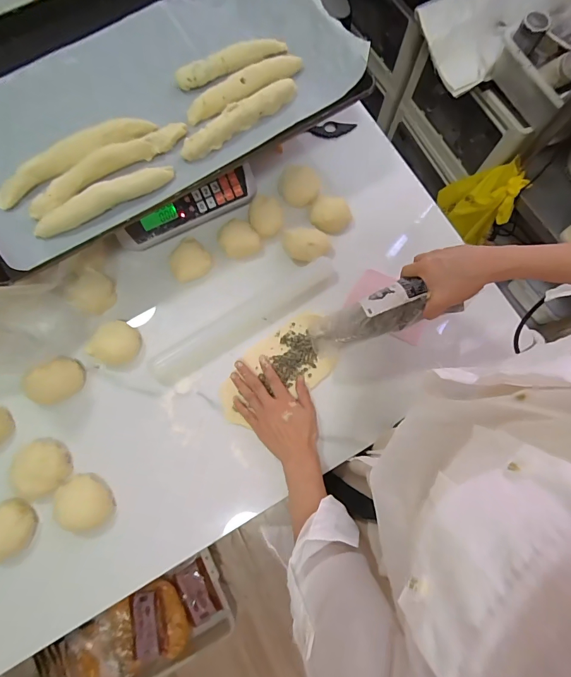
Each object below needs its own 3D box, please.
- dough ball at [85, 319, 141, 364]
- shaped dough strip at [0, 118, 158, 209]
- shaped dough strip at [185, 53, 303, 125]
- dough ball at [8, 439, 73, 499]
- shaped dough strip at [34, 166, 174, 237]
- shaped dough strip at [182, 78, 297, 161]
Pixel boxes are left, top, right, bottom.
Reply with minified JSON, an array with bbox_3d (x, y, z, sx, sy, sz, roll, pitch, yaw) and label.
[{"bbox_3d":[-0.249,0.007,0.558,0.064,0.029,0.065,1,75,-3],"label":"dough ball"},{"bbox_3d":[-0.290,-0.251,0.524,0.226,0.032,0.029,-38,80,-12],"label":"shaped dough strip"},{"bbox_3d":[-0.059,-0.373,0.560,0.194,0.031,0.025,-34,79,-11],"label":"shaped dough strip"},{"bbox_3d":[-0.320,0.170,0.503,0.059,0.040,0.076,-5,77,-5],"label":"dough ball"},{"bbox_3d":[-0.239,-0.188,0.507,0.188,0.027,0.026,-29,78,-10],"label":"shaped dough strip"},{"bbox_3d":[-0.064,-0.319,0.546,0.198,0.027,0.031,-40,80,-12],"label":"shaped dough strip"}]

